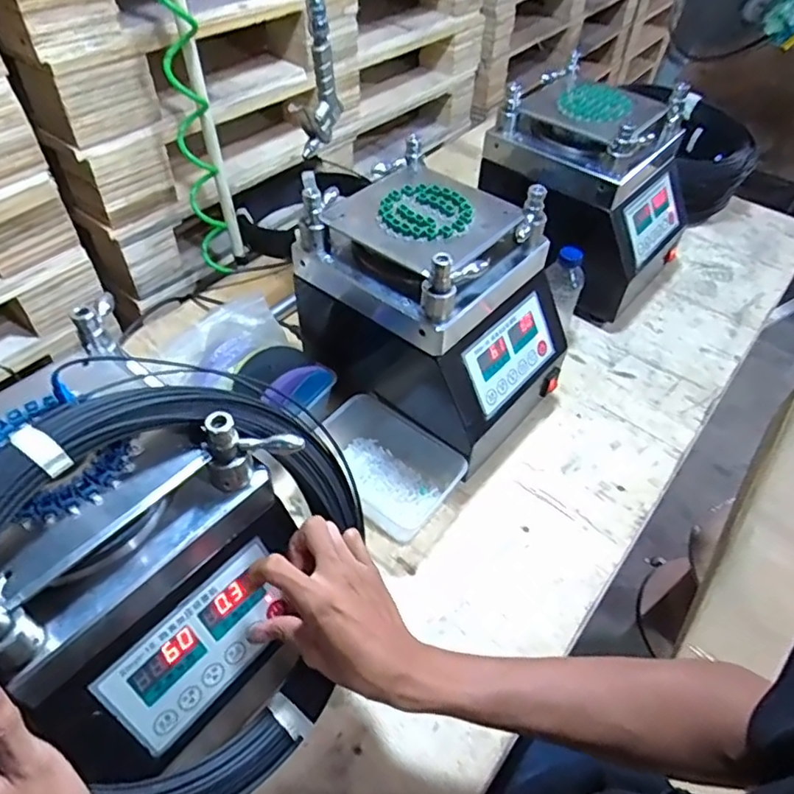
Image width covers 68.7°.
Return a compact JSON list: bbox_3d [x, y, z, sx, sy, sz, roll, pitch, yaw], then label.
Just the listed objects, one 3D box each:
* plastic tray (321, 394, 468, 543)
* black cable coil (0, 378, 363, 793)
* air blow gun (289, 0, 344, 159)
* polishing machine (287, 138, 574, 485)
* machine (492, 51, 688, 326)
[{"bbox_3d":[-0.023,0.079,0.708,0.175,0.067,0.106,32,56,22],"label":"plastic tray"},{"bbox_3d":[-0.152,0.140,0.437,0.053,0.313,0.281,-2,34,50],"label":"black cable coil"},{"bbox_3d":[-0.096,-0.381,0.684,0.033,0.163,0.086,20,52,13],"label":"air blow gun"},{"bbox_3d":[0.059,-0.101,0.723,0.285,0.285,0.216,35,57,24],"label":"polishing machine"},{"bbox_3d":[0.315,-0.336,0.949,0.277,0.288,0.232,34,57,23],"label":"machine"}]

